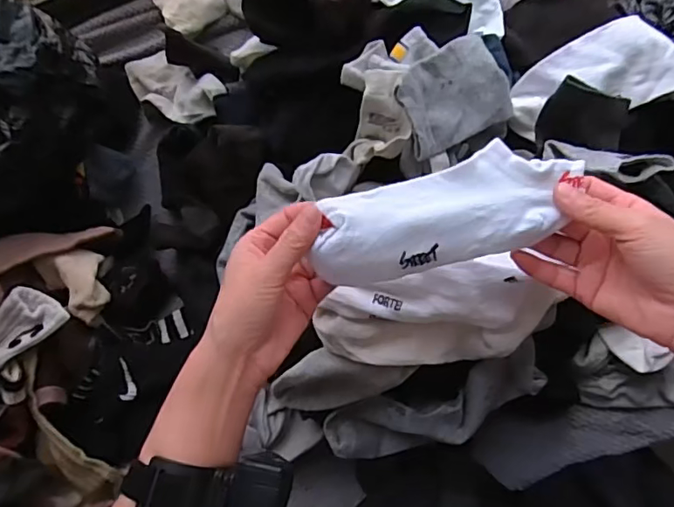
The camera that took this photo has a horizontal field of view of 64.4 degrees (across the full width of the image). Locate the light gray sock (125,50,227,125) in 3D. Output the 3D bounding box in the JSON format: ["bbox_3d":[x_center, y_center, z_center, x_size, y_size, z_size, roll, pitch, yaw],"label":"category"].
[{"bbox_3d":[-0.195,-0.199,0.647,0.150,0.039,0.066,33,87,34],"label":"light gray sock"}]

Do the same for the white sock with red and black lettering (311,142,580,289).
[{"bbox_3d":[0.070,-0.024,0.362,0.174,0.028,0.066,-16,82,3],"label":"white sock with red and black lettering"}]

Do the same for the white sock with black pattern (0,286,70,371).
[{"bbox_3d":[-0.328,0.086,0.550,0.054,0.027,0.097,33,88,9],"label":"white sock with black pattern"}]

